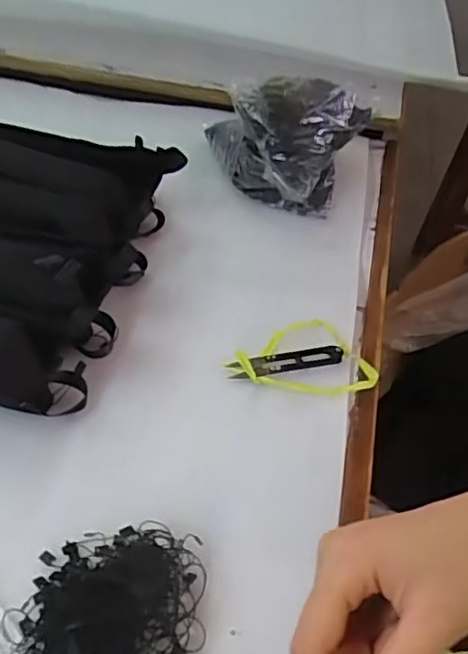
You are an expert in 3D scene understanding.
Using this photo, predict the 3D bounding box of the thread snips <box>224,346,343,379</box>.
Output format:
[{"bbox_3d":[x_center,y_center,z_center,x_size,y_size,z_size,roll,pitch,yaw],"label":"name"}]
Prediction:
[{"bbox_3d":[0.045,0.030,0.558,0.103,0.015,0.021,-8,47,-13],"label":"thread snips"}]

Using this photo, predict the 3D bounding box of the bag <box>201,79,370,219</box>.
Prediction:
[{"bbox_3d":[0.049,-0.206,0.718,0.183,0.127,0.135,12,46,7],"label":"bag"}]

